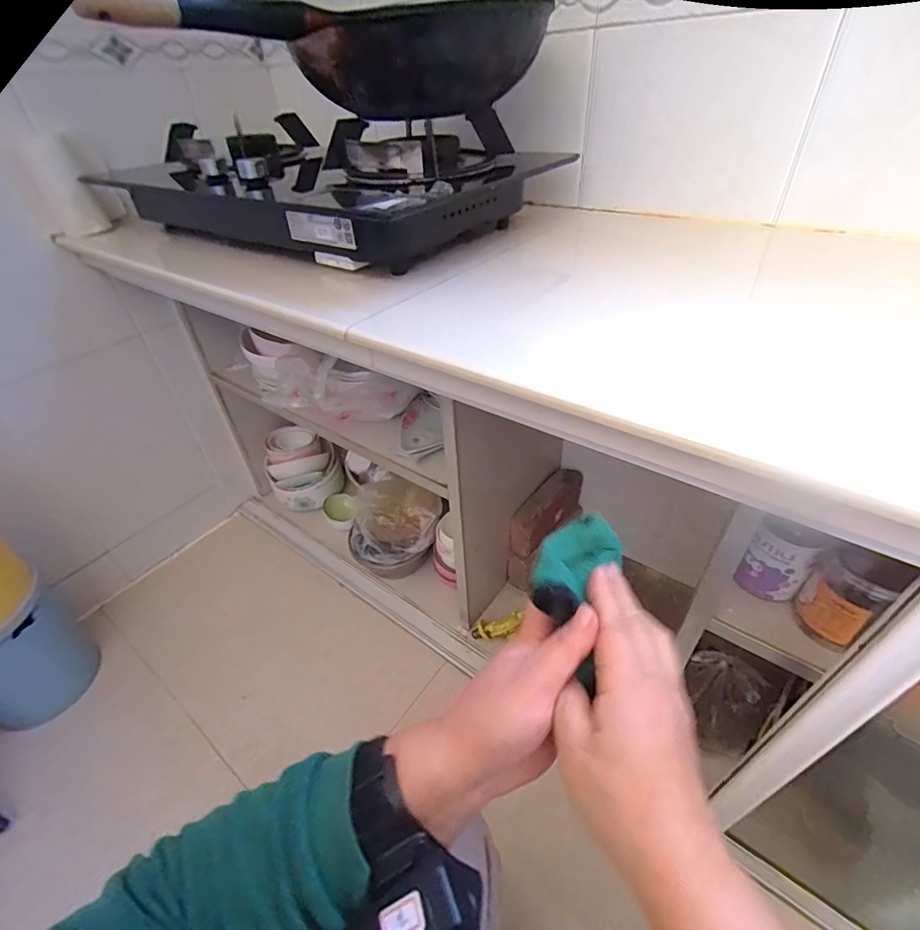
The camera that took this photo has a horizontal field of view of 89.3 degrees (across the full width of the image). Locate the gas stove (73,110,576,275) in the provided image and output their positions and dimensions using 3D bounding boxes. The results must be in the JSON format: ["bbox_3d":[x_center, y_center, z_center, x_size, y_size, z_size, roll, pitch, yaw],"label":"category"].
[{"bbox_3d":[-0.218,-0.468,0.761,0.675,0.135,0.376,25,49,29],"label":"gas stove"}]

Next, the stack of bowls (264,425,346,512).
[{"bbox_3d":[-0.439,0.015,1.315,0.188,0.190,0.168,-31,48,-28],"label":"stack of bowls"}]

